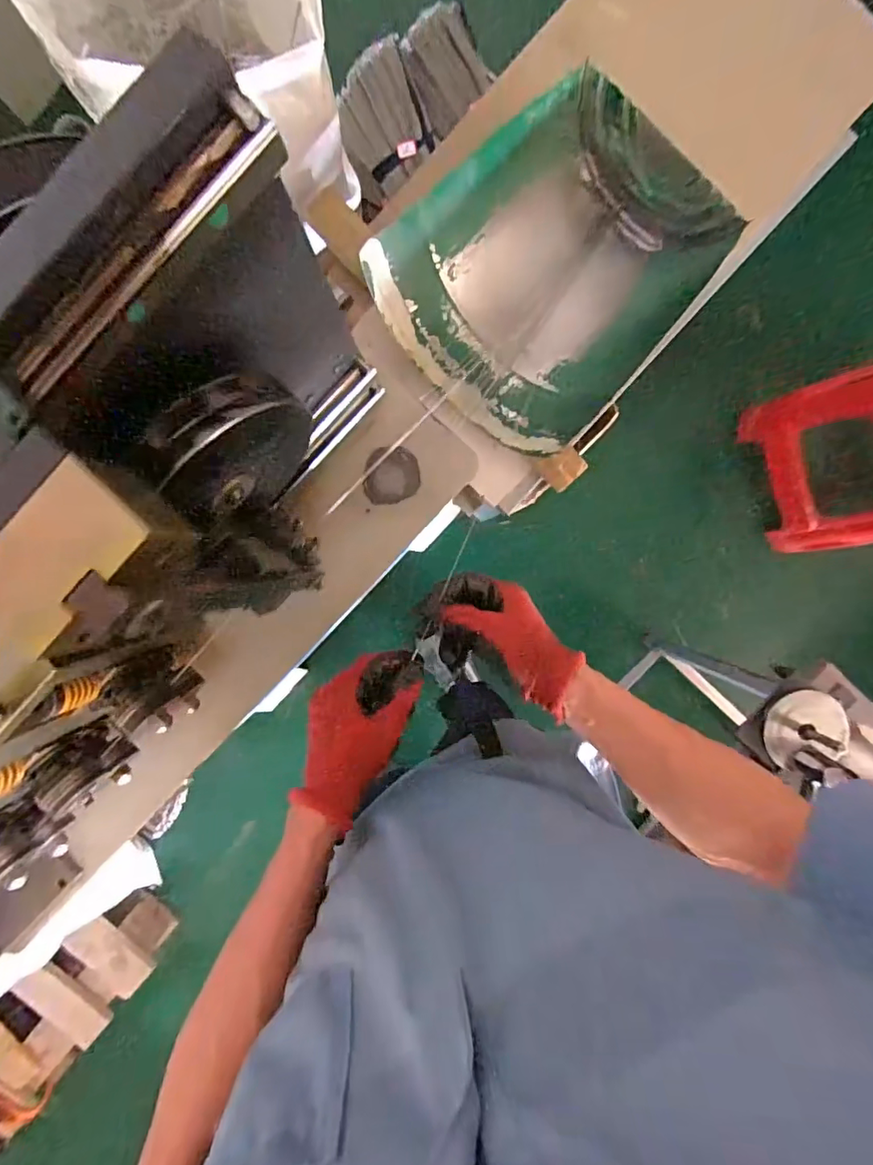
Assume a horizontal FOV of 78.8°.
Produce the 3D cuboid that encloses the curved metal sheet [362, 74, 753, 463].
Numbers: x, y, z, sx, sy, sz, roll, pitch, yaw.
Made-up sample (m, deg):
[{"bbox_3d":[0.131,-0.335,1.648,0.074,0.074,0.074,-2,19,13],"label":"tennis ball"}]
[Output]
[{"bbox_3d":[0.147,-0.396,0.687,0.385,0.145,0.295,-44,92,3],"label":"curved metal sheet"}]

